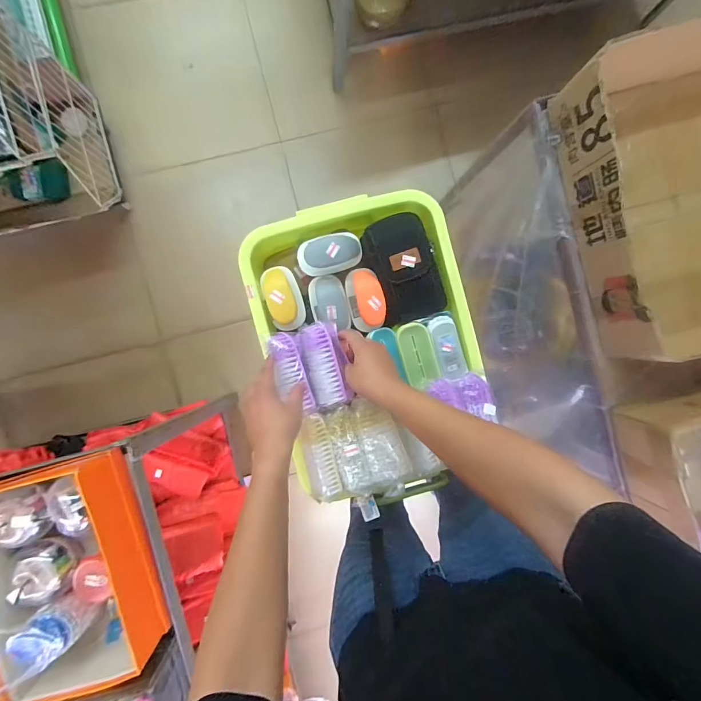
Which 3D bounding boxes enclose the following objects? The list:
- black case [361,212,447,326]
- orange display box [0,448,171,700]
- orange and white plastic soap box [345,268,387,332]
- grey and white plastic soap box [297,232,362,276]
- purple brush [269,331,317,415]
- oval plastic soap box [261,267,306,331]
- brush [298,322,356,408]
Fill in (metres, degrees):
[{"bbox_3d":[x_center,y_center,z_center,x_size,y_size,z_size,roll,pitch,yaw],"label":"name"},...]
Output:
[{"bbox_3d":[0.098,-0.146,0.670,0.120,0.062,0.180,-16,92,-3],"label":"black case"},{"bbox_3d":[-0.442,0.363,0.583,0.217,0.103,0.347,-15,92,-3],"label":"orange display box"},{"bbox_3d":[0.028,-0.091,0.672,0.063,0.045,0.109,-8,92,-3],"label":"orange and white plastic soap box"},{"bbox_3d":[-0.034,-0.169,0.652,0.112,0.054,0.057,-17,93,-3],"label":"grey and white plastic soap box"},{"bbox_3d":[-0.098,0.037,0.611,0.045,0.034,0.141,-23,86,-3],"label":"purple brush"},{"bbox_3d":[-0.119,-0.092,0.658,0.065,0.039,0.110,-19,98,-22],"label":"oval plastic soap box"},{"bbox_3d":[-0.041,0.022,0.621,0.068,0.041,0.134,-15,86,-3],"label":"brush"}]

